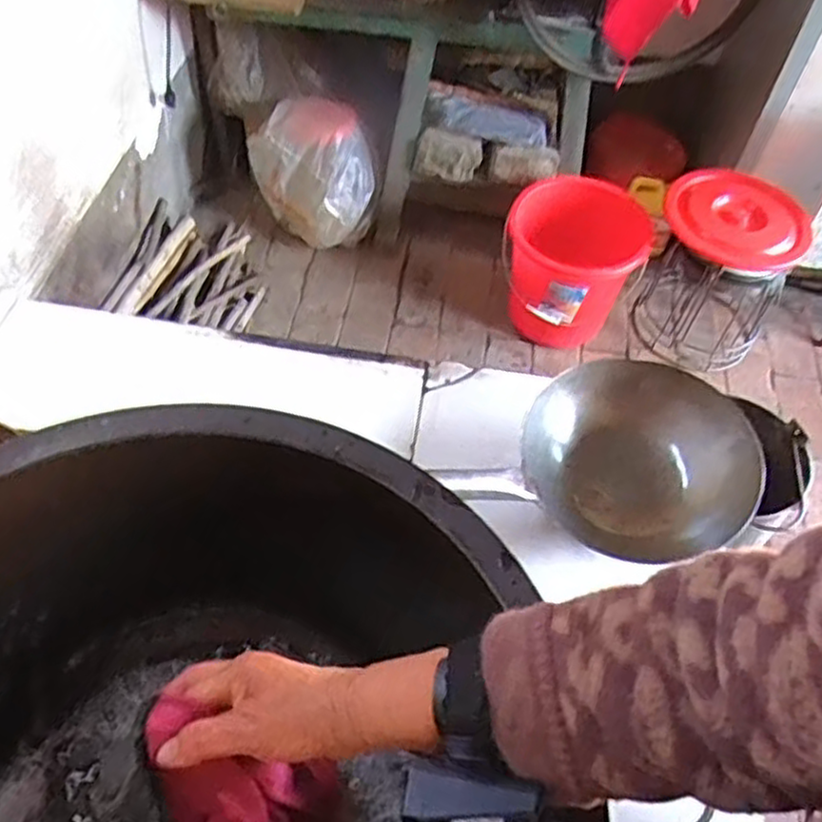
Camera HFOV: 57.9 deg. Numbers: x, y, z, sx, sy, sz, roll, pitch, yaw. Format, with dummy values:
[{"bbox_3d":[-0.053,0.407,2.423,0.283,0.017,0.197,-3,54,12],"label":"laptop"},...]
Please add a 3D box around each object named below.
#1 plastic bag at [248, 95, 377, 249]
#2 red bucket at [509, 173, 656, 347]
[{"bbox_3d":[-0.225,-0.564,1.759,0.287,0.282,0.198,-6,54,-10],"label":"plastic bag"},{"bbox_3d":[0.358,-0.330,1.666,0.282,0.278,0.276,2,53,-3],"label":"red bucket"}]

